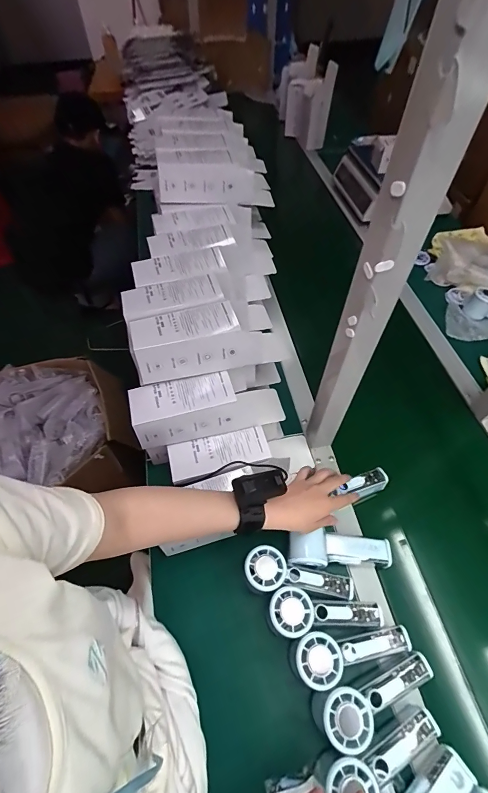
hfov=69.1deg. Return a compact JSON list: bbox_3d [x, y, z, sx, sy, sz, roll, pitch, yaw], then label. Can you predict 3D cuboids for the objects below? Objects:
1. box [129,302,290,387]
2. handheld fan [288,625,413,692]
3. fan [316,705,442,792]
[{"bbox_3d":[-0.051,-0.092,0.573,0.243,0.079,0.087,-13,57,-8],"label":"box"},{"bbox_3d":[0.140,0.330,0.465,0.154,0.060,0.053,-11,57,-8],"label":"handheld fan"},{"bbox_3d":[0.154,0.416,0.404,0.155,0.051,0.052,-11,56,-21],"label":"fan"}]

